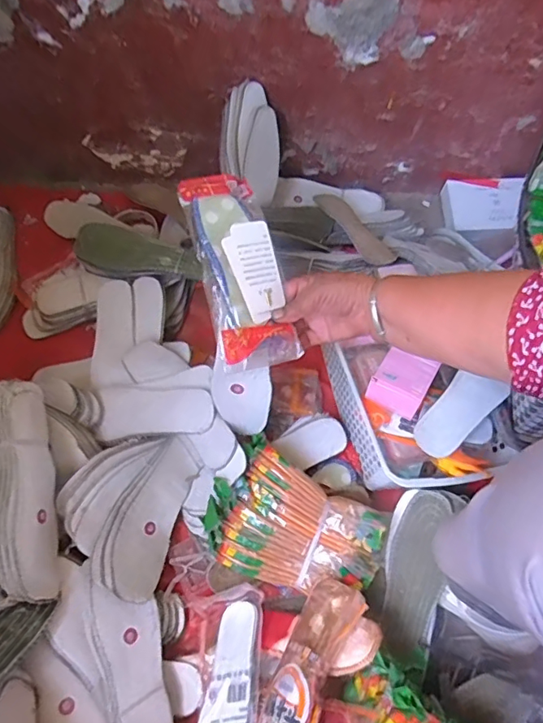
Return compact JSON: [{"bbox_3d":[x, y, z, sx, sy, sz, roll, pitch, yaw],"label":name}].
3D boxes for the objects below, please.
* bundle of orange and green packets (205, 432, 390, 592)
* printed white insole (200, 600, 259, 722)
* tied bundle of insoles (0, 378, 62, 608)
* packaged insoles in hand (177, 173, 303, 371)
[{"bbox_3d":[0.024,0.195,0.589,0.208,0.045,0.144,32,69,11],"label":"bundle of orange and green packets"},{"bbox_3d":[-0.044,0.355,0.549,0.063,0.012,0.174,-17,44,31],"label":"printed white insole"},{"bbox_3d":[-0.284,0.142,0.557,0.075,0.084,0.227,-9,67,-6],"label":"tied bundle of insoles"},{"bbox_3d":[-0.032,-0.100,0.528,0.083,0.043,0.211,-16,85,-9],"label":"packaged insoles in hand"}]

